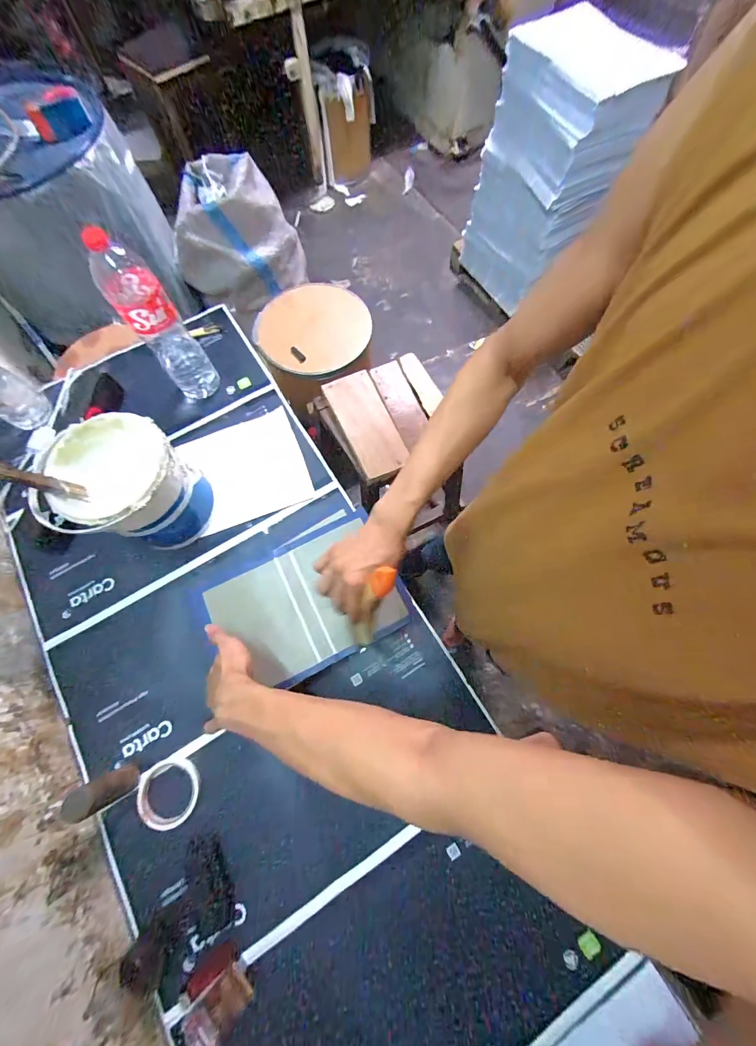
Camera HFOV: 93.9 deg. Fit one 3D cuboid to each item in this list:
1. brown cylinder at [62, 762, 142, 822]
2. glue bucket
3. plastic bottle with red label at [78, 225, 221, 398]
[{"bbox_3d":[-0.410,0.401,0.534,0.041,0.105,0.041,-1,74,2],"label":"brown cylinder"},{"bbox_3d":[-0.422,-0.057,0.634,0.186,0.196,0.193,-1,74,2],"label":"glue bucket"},{"bbox_3d":[-0.412,-0.370,0.662,0.089,0.304,0.094,-30,75,-6],"label":"plastic bottle with red label"}]

